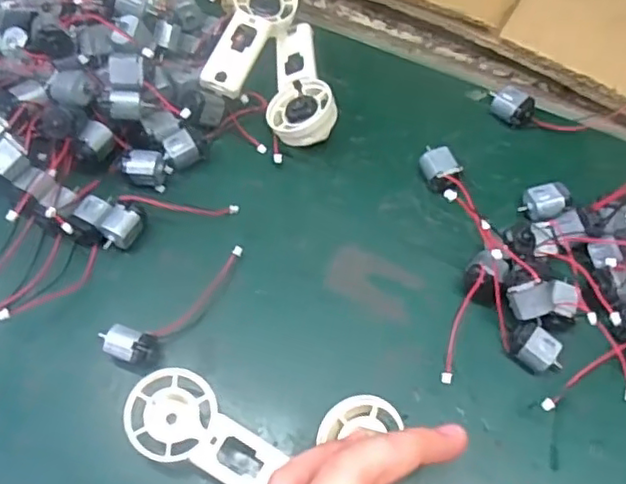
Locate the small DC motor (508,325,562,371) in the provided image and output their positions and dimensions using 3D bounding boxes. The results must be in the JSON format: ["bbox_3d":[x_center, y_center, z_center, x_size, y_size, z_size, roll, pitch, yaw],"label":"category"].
[{"bbox_3d":[0.113,0.055,0.320,0.026,0.013,0.020,27,66,12],"label":"small DC motor"}]

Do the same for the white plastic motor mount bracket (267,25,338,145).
[{"bbox_3d":[-0.011,-0.096,0.385,0.037,0.027,0.091,-10,64,-6],"label":"white plastic motor mount bracket"}]

